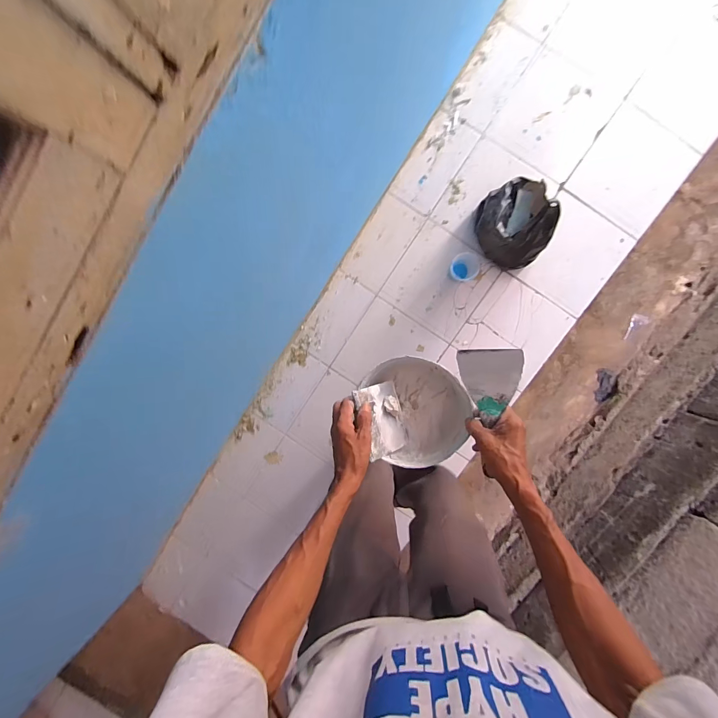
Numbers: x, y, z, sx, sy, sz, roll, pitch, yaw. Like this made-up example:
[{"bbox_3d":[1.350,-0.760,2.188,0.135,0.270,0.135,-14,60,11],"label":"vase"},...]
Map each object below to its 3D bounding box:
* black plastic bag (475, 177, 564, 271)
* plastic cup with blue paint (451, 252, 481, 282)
[{"bbox_3d":[0.495,-0.417,1.093,0.204,0.209,0.251,-27,95,7],"label":"black plastic bag"},{"bbox_3d":[0.366,-0.316,1.170,0.095,0.074,0.093,38,98,-1],"label":"plastic cup with blue paint"}]

